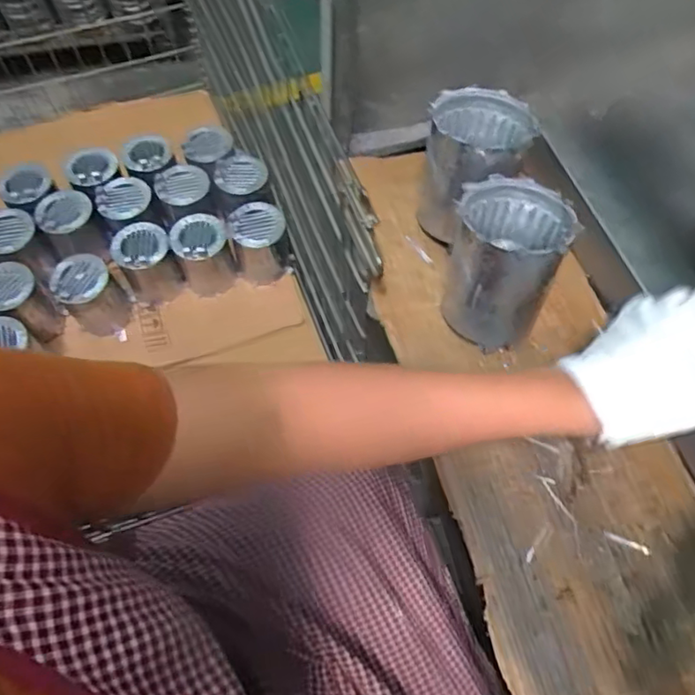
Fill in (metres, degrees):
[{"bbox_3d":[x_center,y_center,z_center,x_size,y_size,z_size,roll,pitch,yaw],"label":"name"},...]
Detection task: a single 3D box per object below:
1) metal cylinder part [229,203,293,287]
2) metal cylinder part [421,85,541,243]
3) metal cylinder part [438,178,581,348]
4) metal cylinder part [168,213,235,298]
[{"bbox_3d":[-0.144,-0.176,1.016,0.087,0.113,0.084,0,64,-1],"label":"metal cylinder part"},{"bbox_3d":[0.121,-0.172,0.580,0.101,0.119,0.103,0,64,-1],"label":"metal cylinder part"},{"bbox_3d":[0.135,-0.073,0.527,0.089,0.121,0.111,10,64,4],"label":"metal cylinder part"},{"bbox_3d":[-0.236,-0.149,1.000,0.087,0.110,0.103,-23,66,-12],"label":"metal cylinder part"}]

